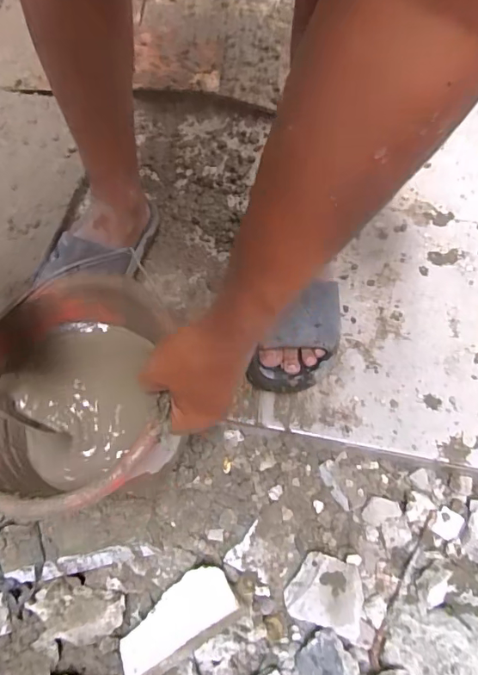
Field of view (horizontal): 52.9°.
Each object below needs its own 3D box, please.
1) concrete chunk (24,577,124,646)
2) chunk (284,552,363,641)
[{"bbox_3d":[-0.198,0.326,0.576,0.116,0.041,0.073,9,64,4],"label":"concrete chunk"},{"bbox_3d":[0.104,0.299,0.566,0.085,0.032,0.074,17,64,8],"label":"chunk"}]

